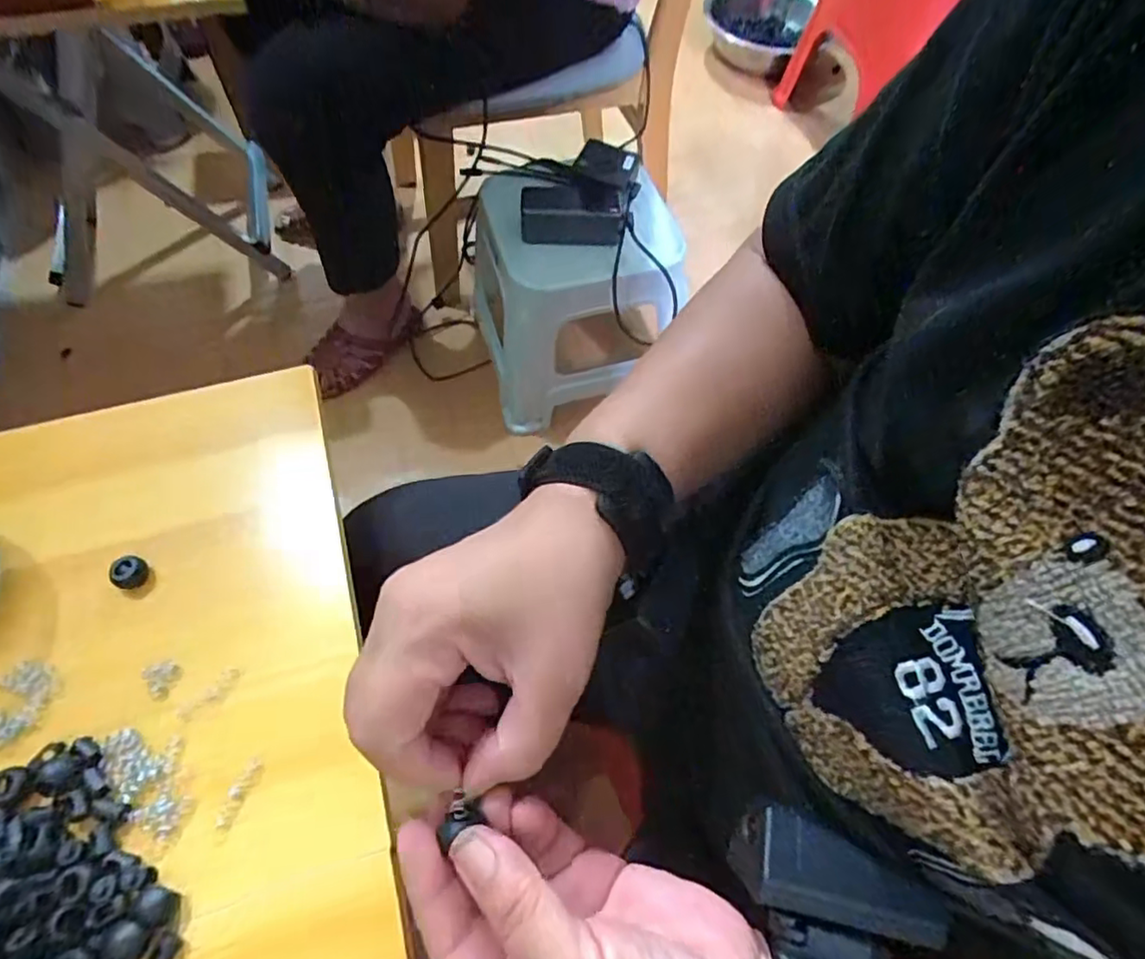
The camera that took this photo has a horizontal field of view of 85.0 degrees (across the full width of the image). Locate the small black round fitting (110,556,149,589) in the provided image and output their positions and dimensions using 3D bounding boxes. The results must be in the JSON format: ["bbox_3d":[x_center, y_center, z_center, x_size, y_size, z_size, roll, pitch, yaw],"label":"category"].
[{"bbox_3d":[-0.245,0.052,0.346,0.014,0.014,0.018,23,62,13],"label":"small black round fitting"}]

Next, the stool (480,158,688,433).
[{"bbox_3d":[0.005,-0.244,0.936,0.273,0.269,0.210,-11,62,-9],"label":"stool"}]

